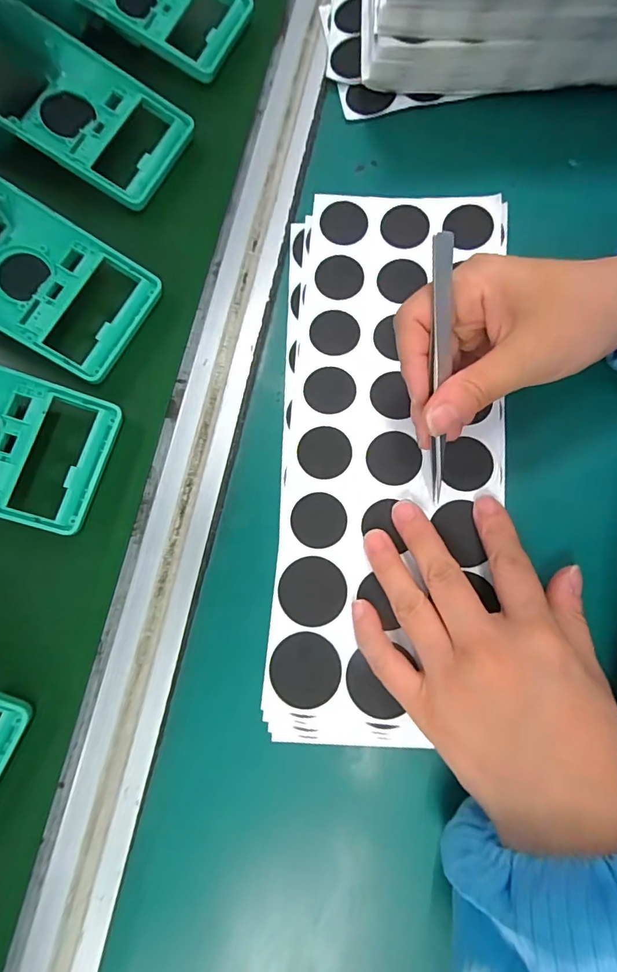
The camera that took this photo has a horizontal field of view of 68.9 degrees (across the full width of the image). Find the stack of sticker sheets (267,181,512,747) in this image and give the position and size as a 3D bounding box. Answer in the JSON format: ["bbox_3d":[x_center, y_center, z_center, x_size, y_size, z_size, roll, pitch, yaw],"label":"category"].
[{"bbox_3d":[0.040,-0.028,0.249,0.124,0.013,0.309,7,77,3],"label":"stack of sticker sheets"}]

